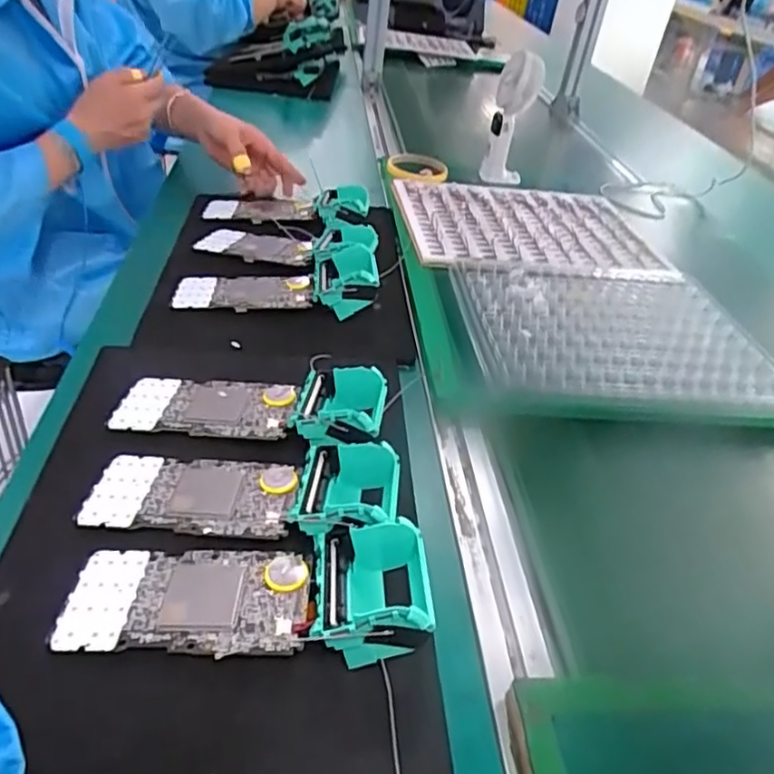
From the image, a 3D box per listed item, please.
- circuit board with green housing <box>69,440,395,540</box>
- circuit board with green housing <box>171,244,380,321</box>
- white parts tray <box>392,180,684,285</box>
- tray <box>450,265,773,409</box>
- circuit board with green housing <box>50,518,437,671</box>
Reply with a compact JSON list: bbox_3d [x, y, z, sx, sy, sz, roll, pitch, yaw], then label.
[{"bbox_3d":[-0.089,0.058,0.404,0.192,0.038,0.073,8,37,0],"label":"circuit board with green housing"},{"bbox_3d":[-0.105,-0.107,0.614,0.193,0.040,0.086,-1,38,-11],"label":"circuit board with green housing"},{"bbox_3d":[0.177,-0.207,0.816,0.324,0.030,0.289,7,37,-1],"label":"white parts tray"},{"bbox_3d":[0.219,-0.060,0.627,0.286,0.022,0.218,4,37,-5],"label":"tray"},{"bbox_3d":[-0.074,0.105,0.344,0.191,0.040,0.068,4,37,-5],"label":"circuit board with green housing"}]

